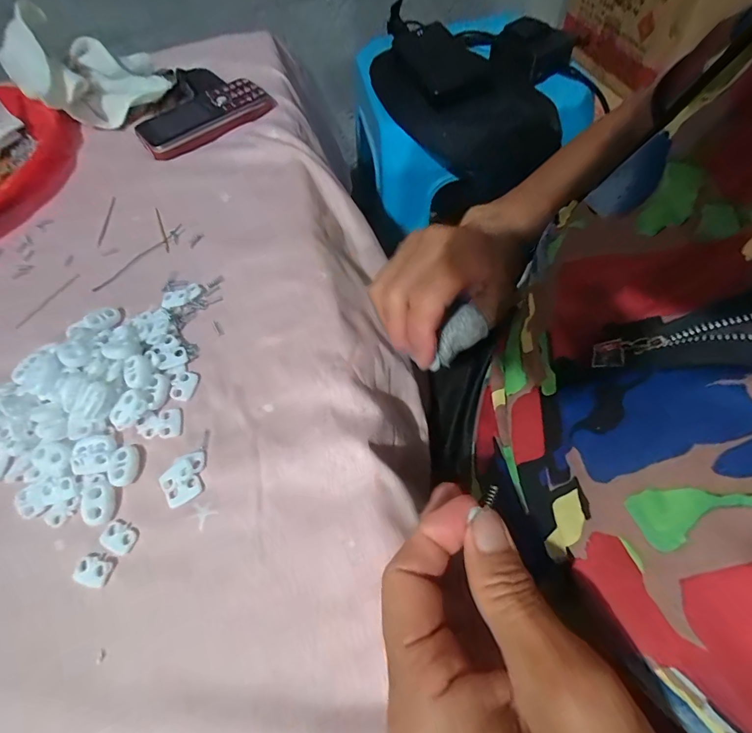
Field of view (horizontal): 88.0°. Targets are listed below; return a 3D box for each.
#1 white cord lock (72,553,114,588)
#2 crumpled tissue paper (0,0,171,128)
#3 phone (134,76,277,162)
[{"bbox_3d":[-0.140,0.101,0.193,0.017,0.004,0.013,11,62,9],"label":"white cord lock"},{"bbox_3d":[-0.276,-0.286,0.369,0.118,0.073,0.103,-37,65,-17],"label":"crumpled tissue paper"},{"bbox_3d":[-0.159,-0.233,0.364,0.124,0.019,0.054,-41,66,-18],"label":"phone"}]

